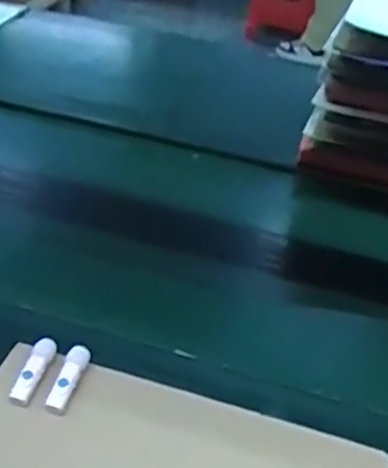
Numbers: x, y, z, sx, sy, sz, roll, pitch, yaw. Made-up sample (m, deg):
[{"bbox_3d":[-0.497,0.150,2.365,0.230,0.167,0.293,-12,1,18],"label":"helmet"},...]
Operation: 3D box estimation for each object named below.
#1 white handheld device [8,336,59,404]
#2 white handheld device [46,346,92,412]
[{"bbox_3d":[-0.143,0.122,0.586,0.018,0.014,0.065,14,40,11],"label":"white handheld device"},{"bbox_3d":[-0.111,0.127,0.585,0.019,0.015,0.064,12,40,7],"label":"white handheld device"}]

